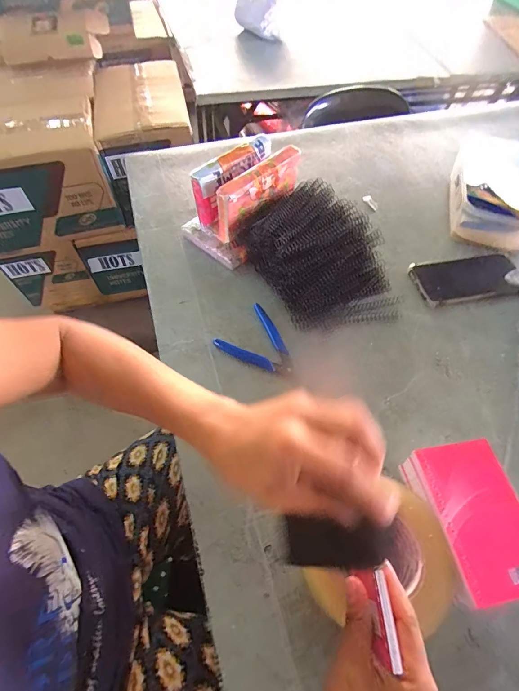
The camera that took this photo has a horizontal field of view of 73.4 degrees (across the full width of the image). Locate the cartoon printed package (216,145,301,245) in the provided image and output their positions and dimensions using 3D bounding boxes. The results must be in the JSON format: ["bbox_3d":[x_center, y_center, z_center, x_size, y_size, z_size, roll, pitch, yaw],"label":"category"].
[{"bbox_3d":[-0.002,-0.231,0.527,0.028,0.076,0.150,40,66,20],"label":"cartoon printed package"}]

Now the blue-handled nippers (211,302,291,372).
[{"bbox_3d":[0.004,-0.003,0.470,0.100,0.014,0.086,38,65,18],"label":"blue-handled nippers"}]

